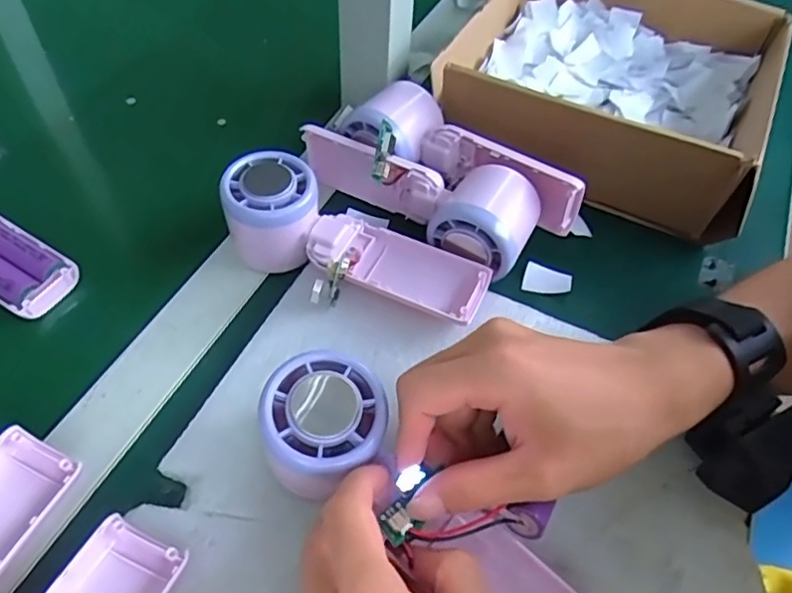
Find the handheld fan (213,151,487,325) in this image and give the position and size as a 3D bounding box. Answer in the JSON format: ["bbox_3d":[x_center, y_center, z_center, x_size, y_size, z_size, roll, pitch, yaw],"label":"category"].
[{"bbox_3d":[-0.025,-0.030,0.357,0.158,0.051,0.049,22,55,13],"label":"handheld fan"}]

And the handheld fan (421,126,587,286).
[{"bbox_3d":[0.051,-0.056,0.381,0.108,0.053,0.070,29,56,17],"label":"handheld fan"}]

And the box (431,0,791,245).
[{"bbox_3d":[0.169,-0.164,0.469,0.225,0.082,0.225,26,55,15],"label":"box"}]

